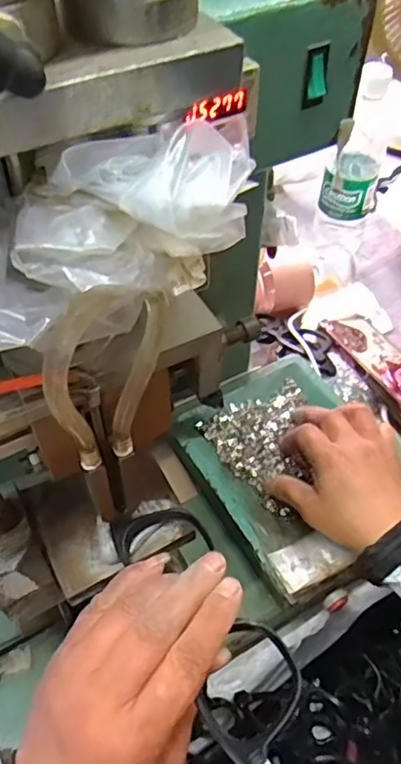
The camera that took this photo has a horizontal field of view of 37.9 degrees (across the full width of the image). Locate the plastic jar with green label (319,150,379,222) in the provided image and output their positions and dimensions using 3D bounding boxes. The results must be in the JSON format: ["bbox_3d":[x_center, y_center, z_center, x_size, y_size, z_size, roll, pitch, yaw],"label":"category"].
[{"bbox_3d":[0.183,-0.238,0.719,0.062,0.065,0.062,0,51,0],"label":"plastic jar with green label"}]

